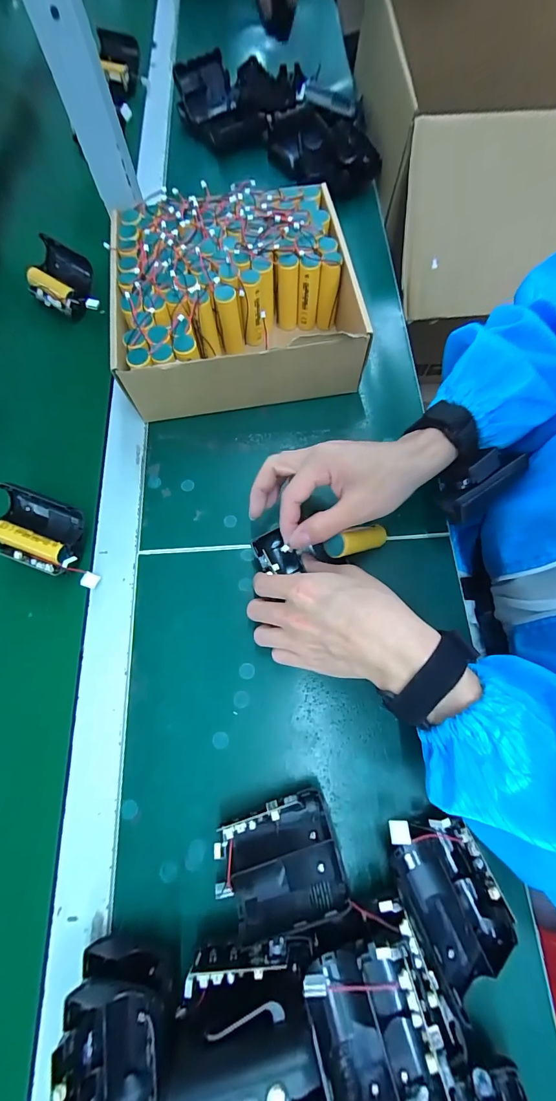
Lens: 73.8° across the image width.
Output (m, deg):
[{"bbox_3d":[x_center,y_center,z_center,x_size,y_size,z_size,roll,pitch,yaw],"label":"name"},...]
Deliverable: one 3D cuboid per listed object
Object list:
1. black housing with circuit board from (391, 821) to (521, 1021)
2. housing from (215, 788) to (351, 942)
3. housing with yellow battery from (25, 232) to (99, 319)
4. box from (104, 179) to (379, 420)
[{"bbox_3d":[0.115,0.228,0.251,0.062,0.043,0.092,-21,73,-7],"label":"black housing with circuit board"},{"bbox_3d":[-0.002,0.213,0.256,0.086,0.045,0.063,-16,72,-5],"label":"housing"},{"bbox_3d":[-0.254,-0.320,0.442,0.112,0.038,0.060,36,75,11],"label":"housing with yellow battery"},{"bbox_3d":[-0.041,-0.270,0.399,0.248,0.083,0.217,-9,72,-3],"label":"box"}]

